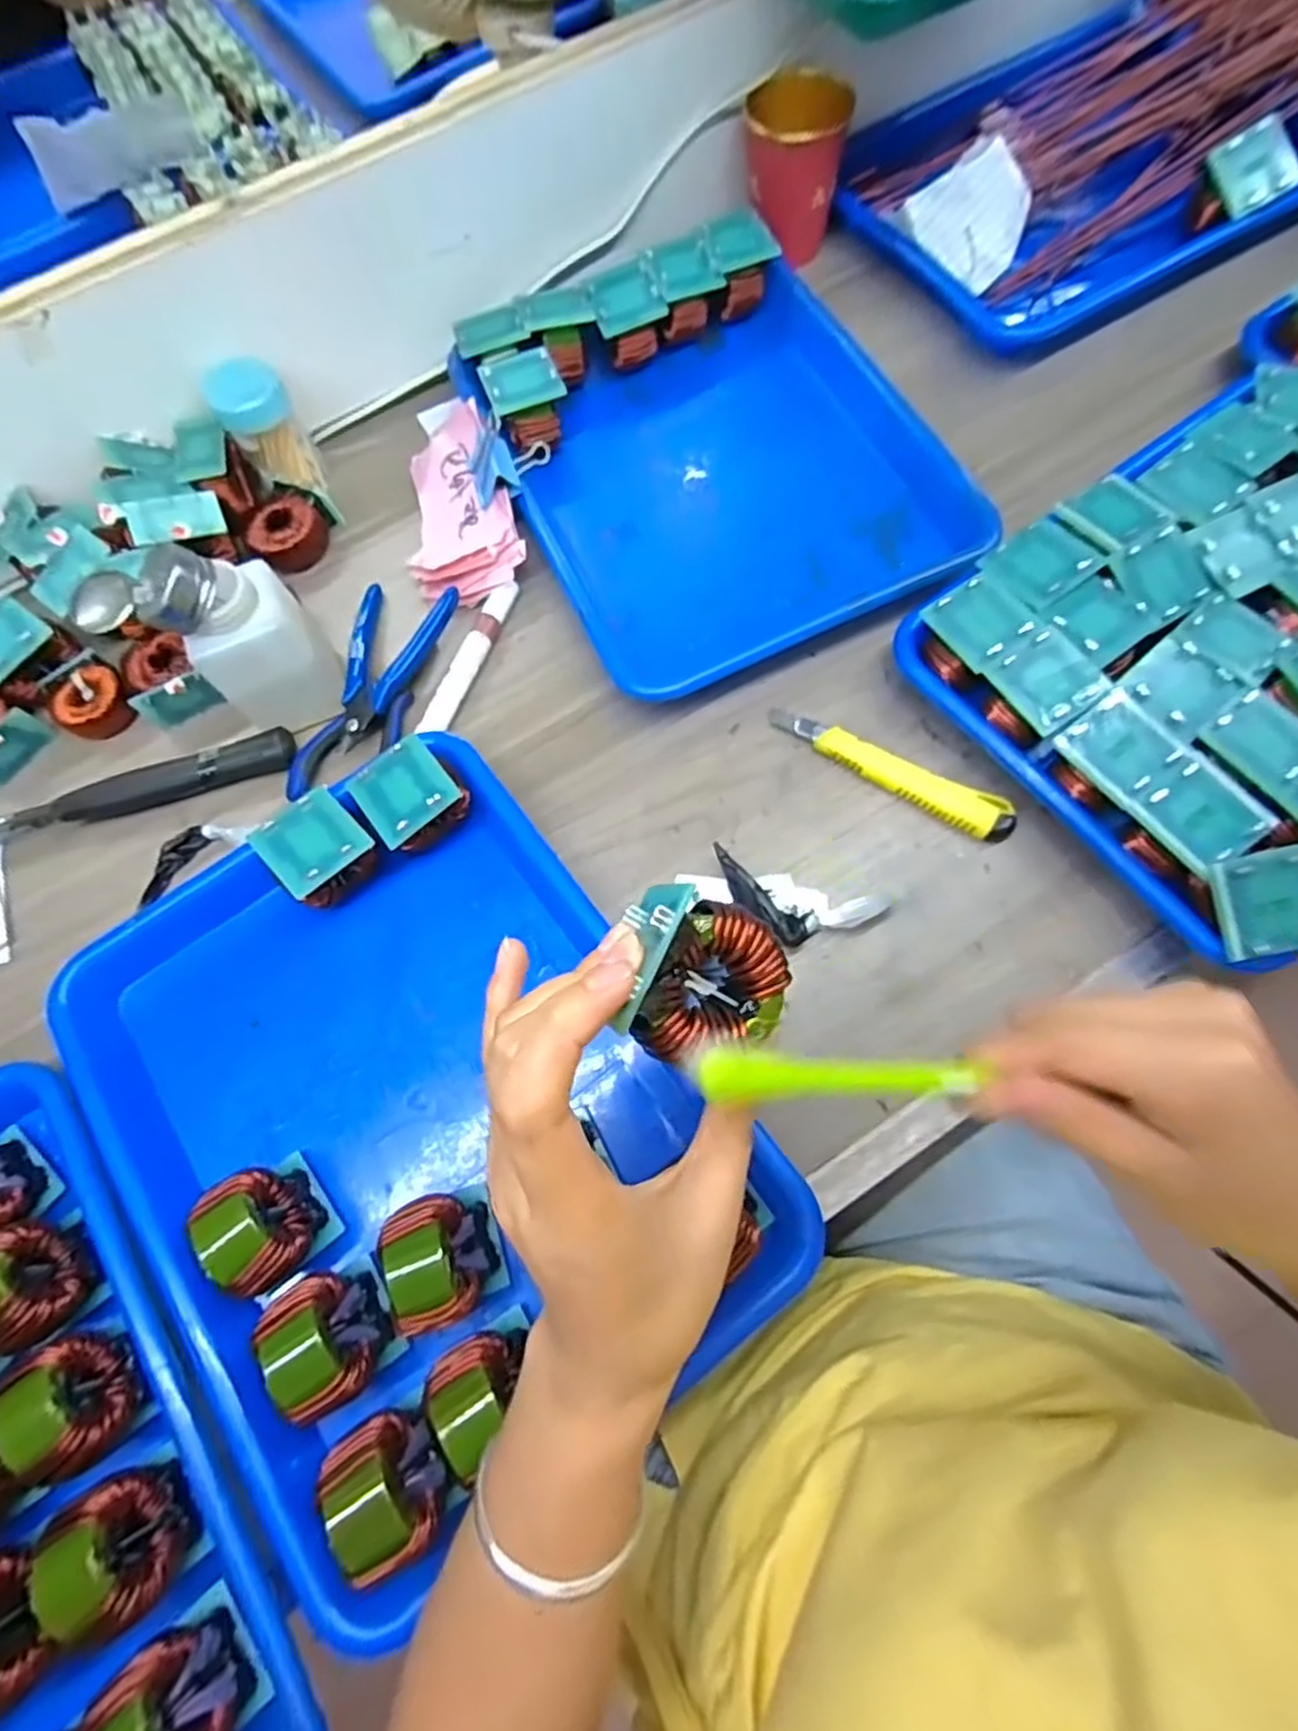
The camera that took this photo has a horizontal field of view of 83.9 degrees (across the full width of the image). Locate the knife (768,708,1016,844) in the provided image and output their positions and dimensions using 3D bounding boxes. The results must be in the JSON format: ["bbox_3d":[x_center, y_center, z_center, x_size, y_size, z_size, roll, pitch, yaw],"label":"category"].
[{"bbox_3d":[0.130,-0.051,0.396,0.139,0.015,0.022,28,75,12],"label":"knife"}]

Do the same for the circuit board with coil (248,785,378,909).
[{"bbox_3d":[-0.166,-0.007,0.372,0.046,0.041,0.047,-40,72,-10],"label":"circuit board with coil"}]

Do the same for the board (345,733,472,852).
[{"bbox_3d":[-0.121,-0.033,0.379,0.049,0.040,0.048,-36,71,-9],"label":"board"}]

